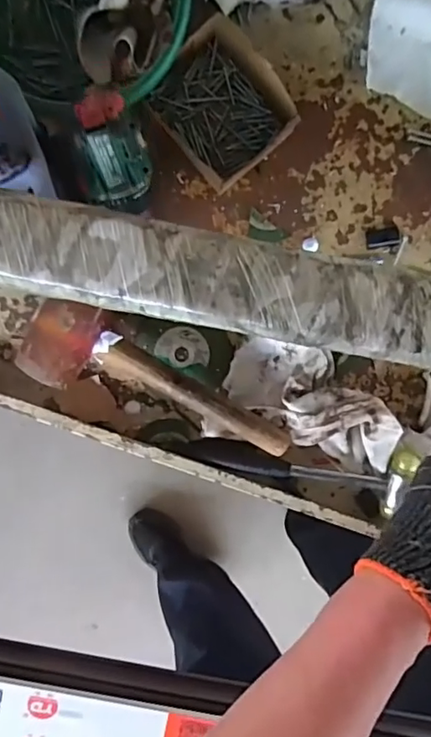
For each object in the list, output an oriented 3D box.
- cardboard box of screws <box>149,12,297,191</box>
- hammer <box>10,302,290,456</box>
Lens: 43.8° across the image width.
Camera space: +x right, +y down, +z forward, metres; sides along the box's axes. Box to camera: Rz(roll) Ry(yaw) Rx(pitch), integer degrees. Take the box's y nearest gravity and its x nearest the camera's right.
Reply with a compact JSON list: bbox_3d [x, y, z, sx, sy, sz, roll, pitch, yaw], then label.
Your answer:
[{"bbox_3d":[0.004,-0.259,0.534,0.112,0.047,0.128,-42,96,3],"label":"cardboard box of screws"},{"bbox_3d":[-0.049,0.012,0.547,0.283,0.067,0.097,23,95,-4],"label":"hammer"}]

